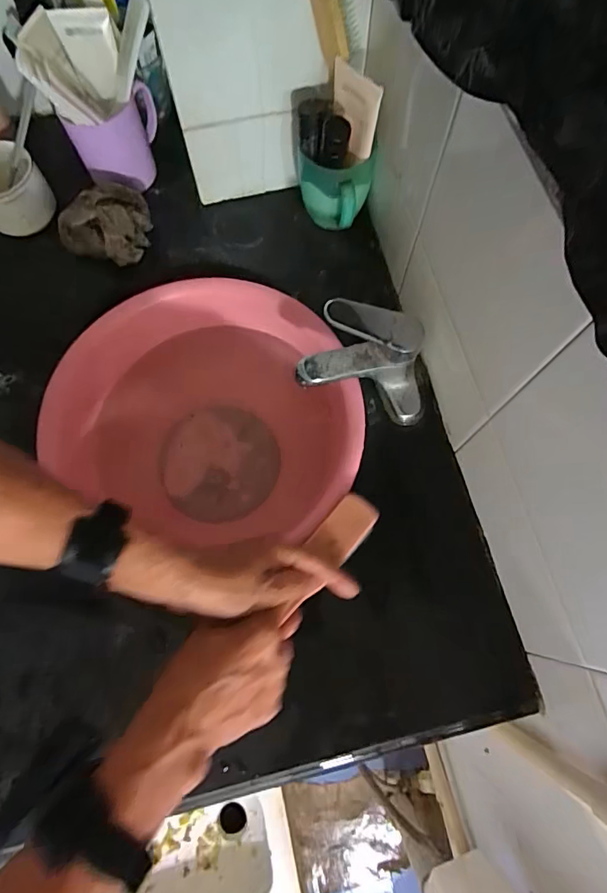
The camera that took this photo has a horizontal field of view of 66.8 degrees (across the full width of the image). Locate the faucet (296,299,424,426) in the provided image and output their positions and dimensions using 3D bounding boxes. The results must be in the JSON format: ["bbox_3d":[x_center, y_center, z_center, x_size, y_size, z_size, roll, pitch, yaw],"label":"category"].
[{"bbox_3d":[0.066,-0.088,0.470,0.133,0.088,0.086,13,72,5],"label":"faucet"}]

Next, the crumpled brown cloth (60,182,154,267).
[{"bbox_3d":[-0.238,-0.275,0.555,0.097,0.061,0.089,18,72,6],"label":"crumpled brown cloth"}]

